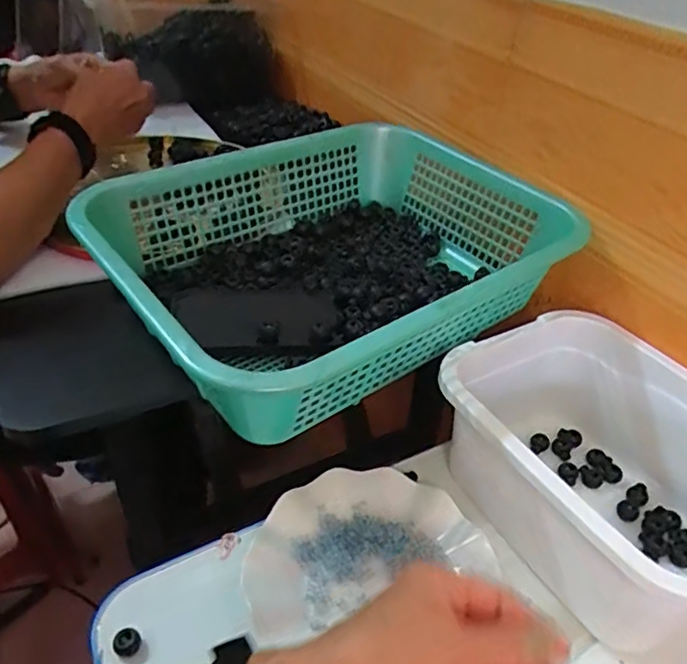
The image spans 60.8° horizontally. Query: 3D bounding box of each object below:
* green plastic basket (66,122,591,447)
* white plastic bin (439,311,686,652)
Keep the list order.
[{"bbox_3d":[-0.005,-0.070,0.532,0.391,0.093,0.294,-26,48,-32],"label":"green plastic basket"},{"bbox_3d":[0.204,0.111,0.470,0.191,0.123,0.251,-18,44,-22],"label":"white plastic bin"}]

